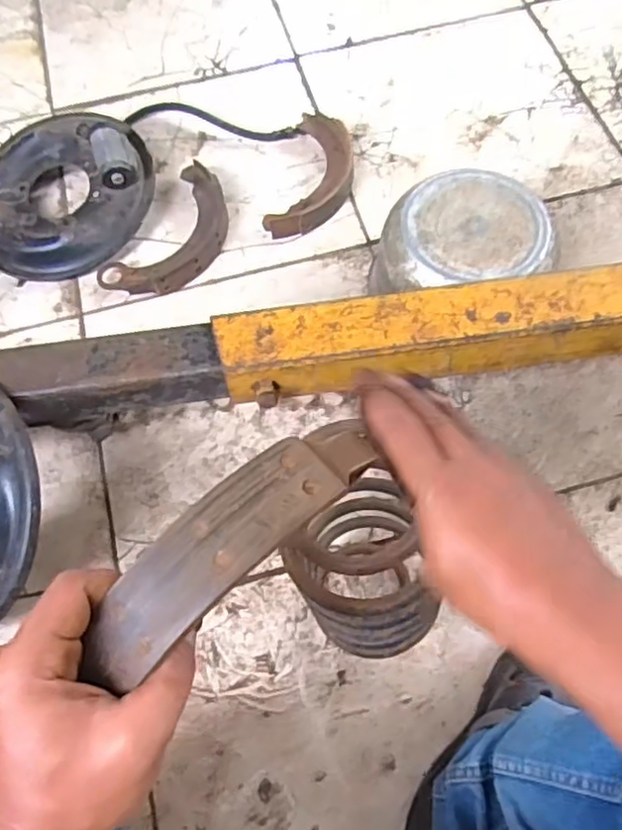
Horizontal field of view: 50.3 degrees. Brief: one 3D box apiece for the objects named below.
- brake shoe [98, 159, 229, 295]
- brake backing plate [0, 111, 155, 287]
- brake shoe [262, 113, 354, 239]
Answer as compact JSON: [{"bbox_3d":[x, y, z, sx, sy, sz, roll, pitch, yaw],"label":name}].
[{"bbox_3d":[-0.187,-0.248,0.927,0.121,0.031,0.225,29,71,14],"label":"brake shoe"},{"bbox_3d":[-0.360,-0.316,0.941,0.269,0.082,0.234,-11,67,-2],"label":"brake backing plate"},{"bbox_3d":[0.010,-0.345,0.955,0.101,0.034,0.223,13,68,8],"label":"brake shoe"}]

